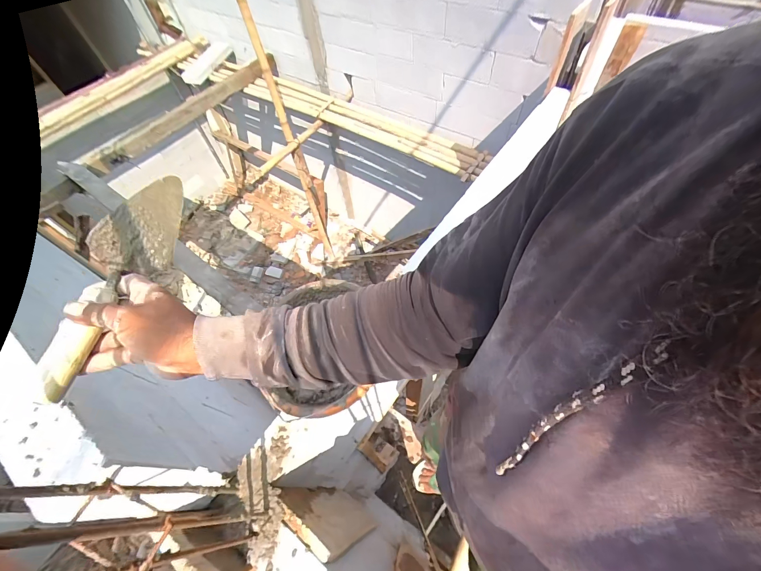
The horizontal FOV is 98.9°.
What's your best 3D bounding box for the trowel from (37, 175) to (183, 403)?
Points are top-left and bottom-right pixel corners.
[{"bbox_3d":[-0.313,-0.011,0.386,0.060,0.069,0.267,5,61,7],"label":"trowel"}]

